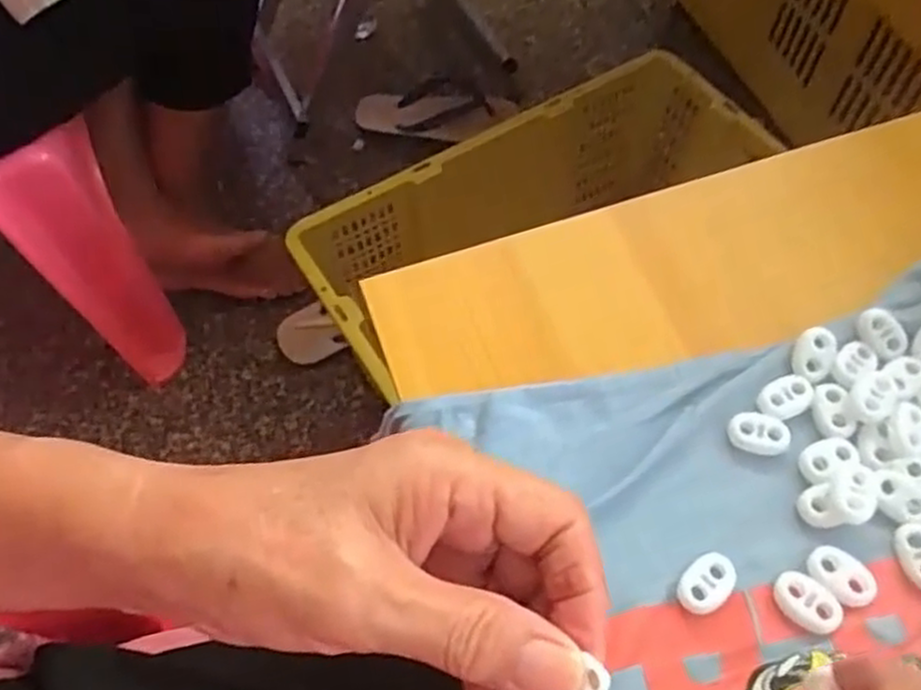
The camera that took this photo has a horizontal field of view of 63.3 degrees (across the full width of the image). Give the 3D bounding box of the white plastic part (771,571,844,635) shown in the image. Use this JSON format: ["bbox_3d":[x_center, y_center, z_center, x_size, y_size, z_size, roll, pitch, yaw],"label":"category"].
[{"bbox_3d":[0.119,0.088,0.255,0.022,0.005,0.015,33,66,18],"label":"white plastic part"}]

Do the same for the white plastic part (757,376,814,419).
[{"bbox_3d":[0.127,0.020,0.291,0.023,0.004,0.015,-24,63,-12],"label":"white plastic part"}]

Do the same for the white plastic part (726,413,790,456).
[{"bbox_3d":[0.114,0.033,0.284,0.023,0.004,0.015,13,62,8],"label":"white plastic part"}]

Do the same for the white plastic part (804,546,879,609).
[{"bbox_3d":[0.132,0.080,0.258,0.015,0.006,0.022,-30,65,-15],"label":"white plastic part"}]

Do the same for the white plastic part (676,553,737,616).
[{"bbox_3d":[0.085,0.083,0.259,0.015,0.004,0.023,36,68,19],"label":"white plastic part"}]

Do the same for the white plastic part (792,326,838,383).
[{"bbox_3d":[0.141,0.003,0.297,0.015,0.007,0.023,24,64,14],"label":"white plastic part"}]

